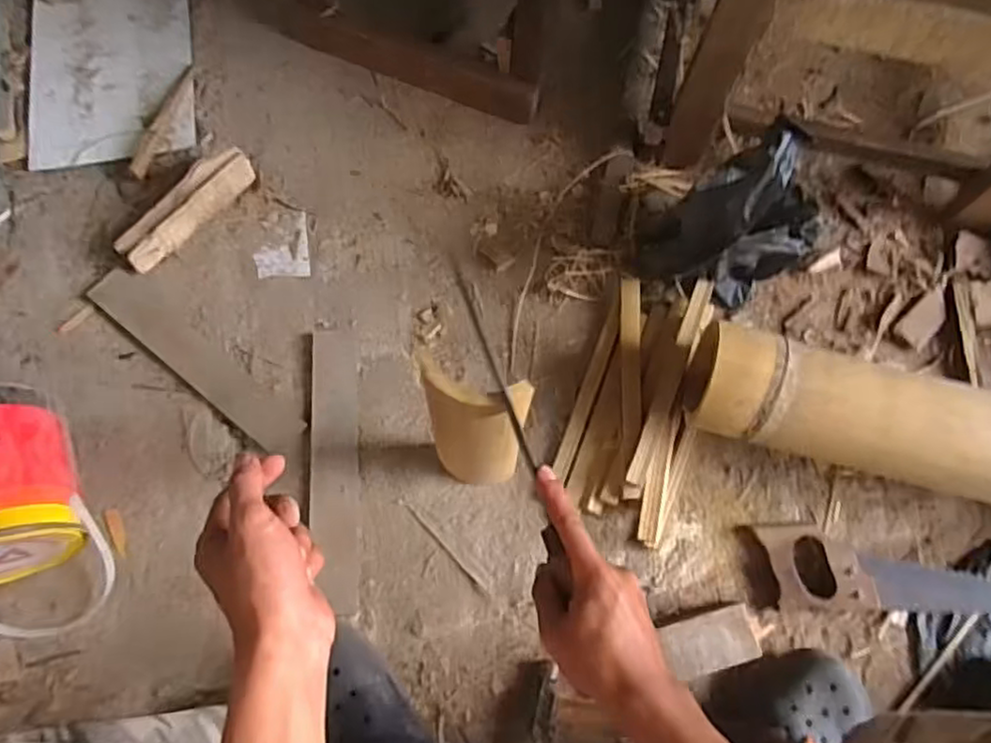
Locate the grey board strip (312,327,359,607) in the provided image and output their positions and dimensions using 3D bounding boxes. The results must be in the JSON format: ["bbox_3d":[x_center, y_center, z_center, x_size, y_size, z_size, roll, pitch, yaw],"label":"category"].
[{"bbox_3d":[-0.184,0.103,0.786,0.055,0.014,0.326,-2,67,-8],"label":"grey board strip"}]

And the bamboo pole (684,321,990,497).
[{"bbox_3d":[0.687,0.117,0.690,0.967,0.088,0.137,15,68,5],"label":"bamboo pole"}]

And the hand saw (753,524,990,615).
[{"bbox_3d":[0.511,0.226,0.764,0.425,0.030,0.089,2,68,0],"label":"hand saw"}]

